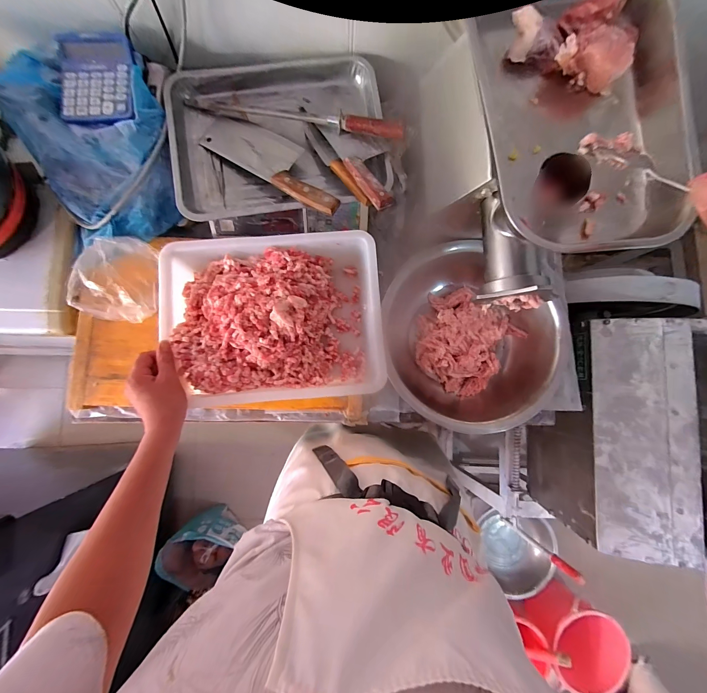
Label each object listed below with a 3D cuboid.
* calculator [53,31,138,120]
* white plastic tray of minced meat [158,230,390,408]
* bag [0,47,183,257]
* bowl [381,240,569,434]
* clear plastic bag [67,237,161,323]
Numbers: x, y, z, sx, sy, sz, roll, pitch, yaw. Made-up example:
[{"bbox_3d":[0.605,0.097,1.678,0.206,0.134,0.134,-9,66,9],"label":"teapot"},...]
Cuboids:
[{"bbox_3d":[-0.435,-0.456,0.517,0.119,0.019,0.136,-5,92,-4],"label":"calculator"},{"bbox_3d":[-0.138,-0.049,0.560,0.362,0.147,0.279,-4,86,-3],"label":"white plastic tray of minced meat"},{"bbox_3d":[-0.462,-0.376,0.568,0.252,0.143,0.302,-9,86,-3],"label":"bag"},{"bbox_3d":[0.246,-0.021,0.634,0.321,0.146,0.358,12,85,-2],"label":"bowl"},{"bbox_3d":[-0.448,-0.131,0.577,0.134,0.070,0.154,0,86,-2],"label":"clear plastic bag"}]

